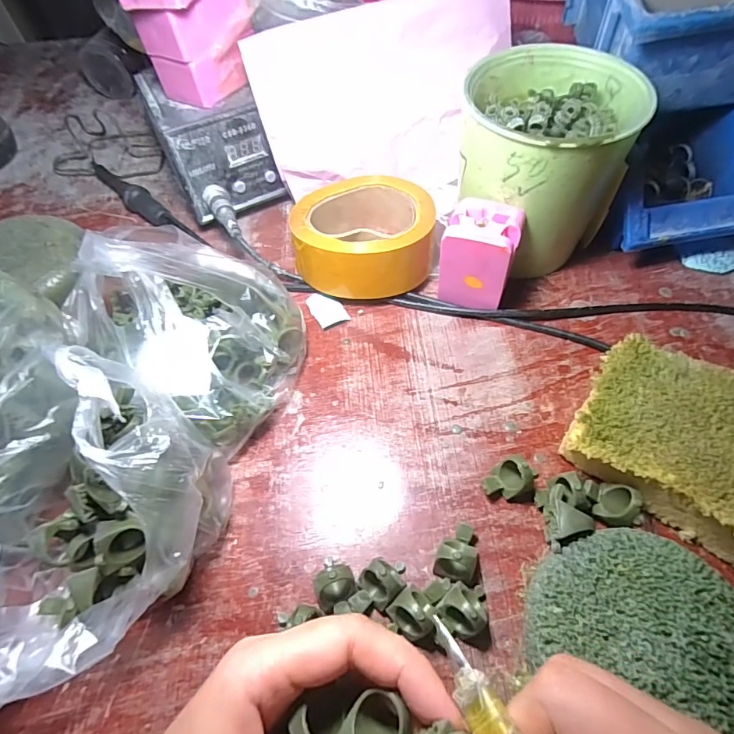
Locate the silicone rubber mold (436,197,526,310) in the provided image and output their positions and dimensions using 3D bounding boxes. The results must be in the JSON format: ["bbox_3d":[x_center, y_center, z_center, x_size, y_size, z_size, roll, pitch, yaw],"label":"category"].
[{"bbox_3d":[0.079,-0.076,0.326,0.046,0.073,0.036,19,61,15],"label":"silicone rubber mold"}]

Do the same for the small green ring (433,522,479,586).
[{"bbox_3d":[0.050,0.098,0.247,0.023,0.024,0.029,20,61,15],"label":"small green ring"}]

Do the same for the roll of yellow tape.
[{"bbox_3d":[-0.002,-0.108,0.365,0.102,0.051,0.105,-2,58,2],"label":"roll of yellow tape"}]

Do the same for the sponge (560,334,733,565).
[{"bbox_3d":[0.188,0.050,0.258,0.133,0.043,0.093,31,65,20],"label":"sponge"}]

